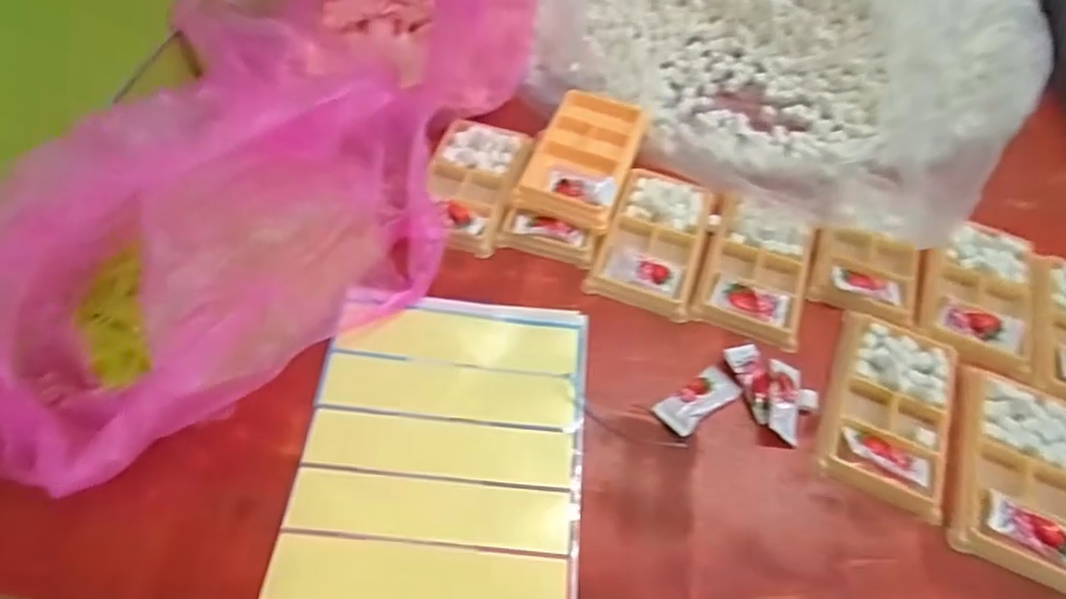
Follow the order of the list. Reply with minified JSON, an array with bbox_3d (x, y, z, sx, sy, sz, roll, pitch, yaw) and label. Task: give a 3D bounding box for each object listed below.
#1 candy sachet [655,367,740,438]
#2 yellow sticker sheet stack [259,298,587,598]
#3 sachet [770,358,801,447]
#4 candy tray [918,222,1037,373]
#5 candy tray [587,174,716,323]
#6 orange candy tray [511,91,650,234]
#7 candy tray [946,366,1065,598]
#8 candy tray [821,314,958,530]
[{"bbox_3d":[0.113,0.068,0.434,0.058,0.008,0.027,-31,64,-21],"label":"candy sachet"},{"bbox_3d":[-0.061,0.145,0.381,0.174,0.013,0.328,5,57,-1],"label":"yellow sticker sheet stack"},{"bbox_3d":[0.172,0.069,0.436,0.022,0.012,0.053,13,58,5],"label":"sachet"},{"bbox_3d":[0.348,-0.008,0.497,0.082,0.017,0.131,19,58,8],"label":"candy tray"},{"bbox_3d":[0.098,-0.052,0.506,0.076,0.014,0.132,19,58,8],"label":"candy tray"},{"bbox_3d":[0.045,-0.124,0.538,0.079,0.027,0.139,19,58,8],"label":"orange candy tray"},{"bbox_3d":[0.317,0.111,0.413,0.075,0.014,0.131,21,59,9],"label":"candy tray"},{"bbox_3d":[0.248,0.071,0.436,0.077,0.012,0.136,22,59,10],"label":"candy tray"}]

